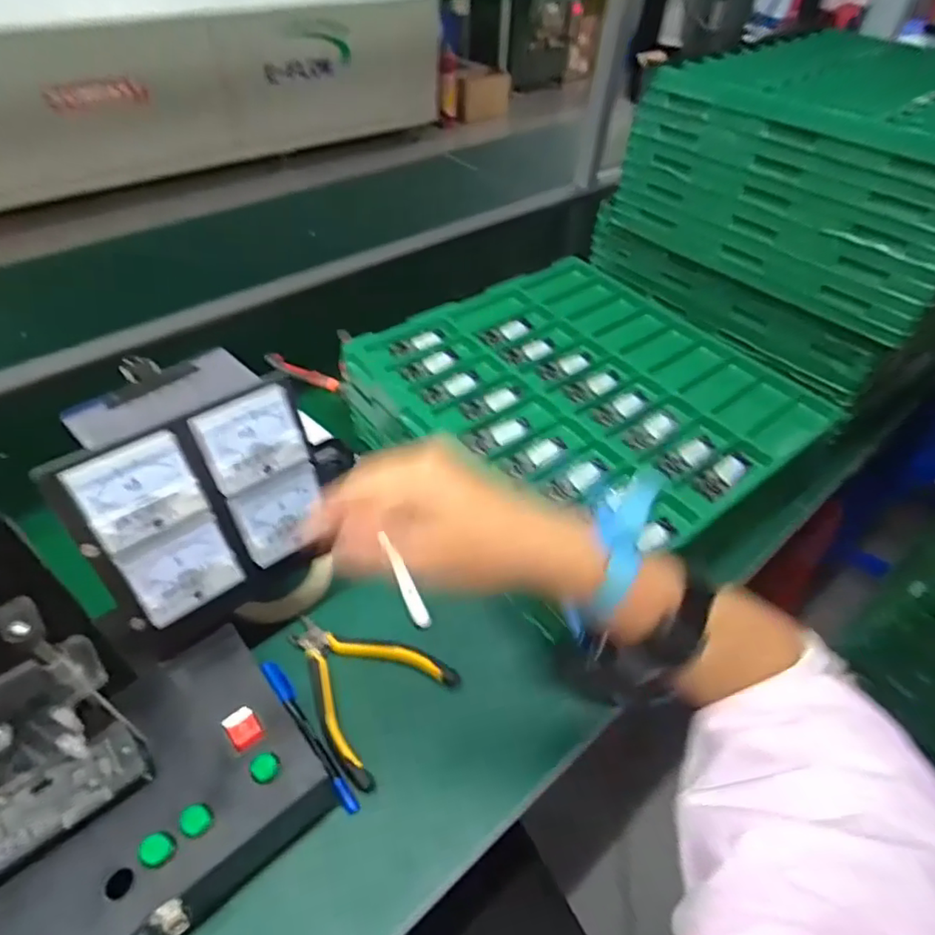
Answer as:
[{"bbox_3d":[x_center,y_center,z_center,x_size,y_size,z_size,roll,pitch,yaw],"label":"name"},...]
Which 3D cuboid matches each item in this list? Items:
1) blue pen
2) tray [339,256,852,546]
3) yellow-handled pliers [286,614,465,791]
[{"bbox_3d":[-0.123,0.205,0.447,0.013,0.010,0.137,-30,56,-28],"label":"blue pen"},{"bbox_3d":[0.135,-0.086,0.639,0.436,0.056,0.404,-30,56,-28],"label":"tray"},{"bbox_3d":[-0.095,0.174,0.474,0.136,0.019,0.107,31,53,22],"label":"yellow-handled pliers"}]

